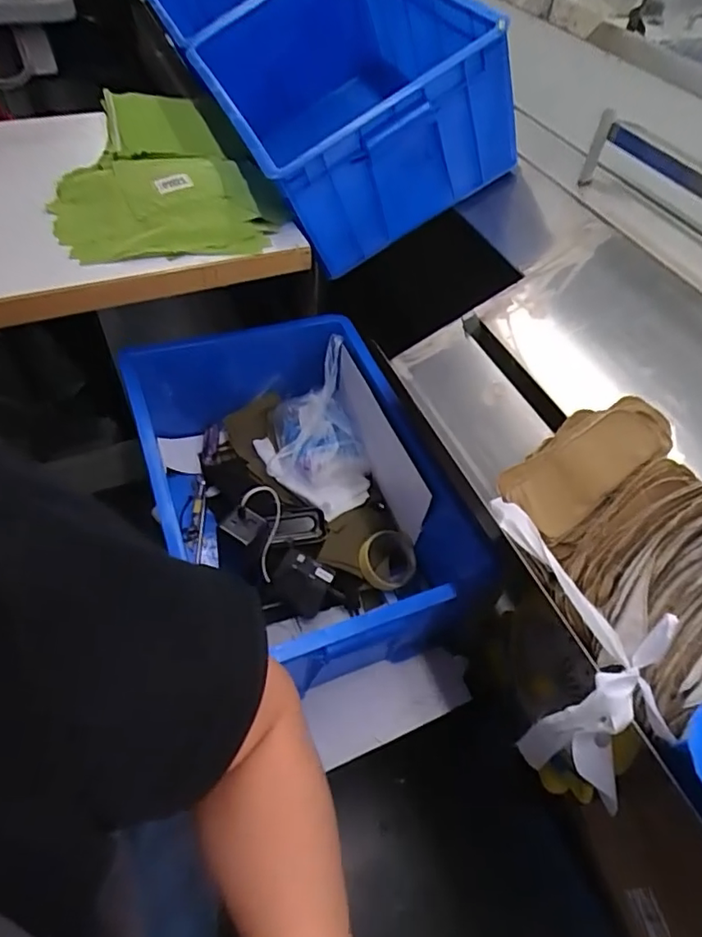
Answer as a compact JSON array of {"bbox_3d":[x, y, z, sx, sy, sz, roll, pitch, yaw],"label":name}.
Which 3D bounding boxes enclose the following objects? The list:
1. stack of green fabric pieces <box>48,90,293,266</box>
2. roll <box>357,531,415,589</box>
[{"bbox_3d":[-0.298,-0.477,0.865,0.308,0.048,0.490,-14,54,-15],"label":"stack of green fabric pieces"},{"bbox_3d":[0.052,0.134,0.811,0.082,0.023,0.083,-5,73,-13],"label":"roll"}]

